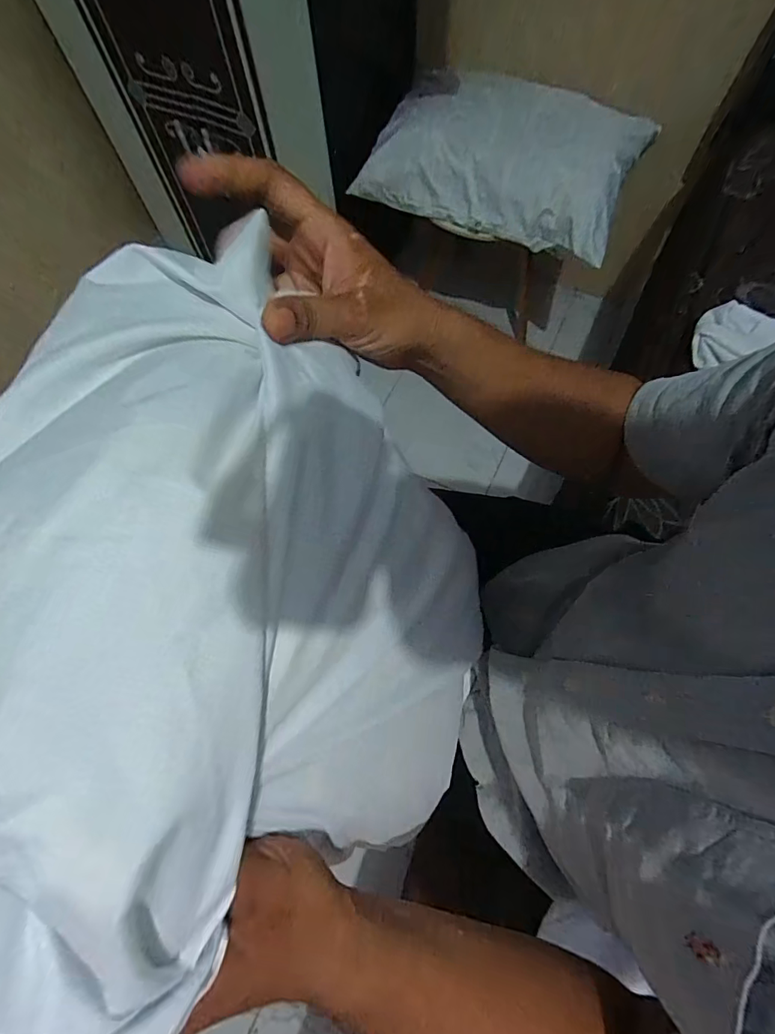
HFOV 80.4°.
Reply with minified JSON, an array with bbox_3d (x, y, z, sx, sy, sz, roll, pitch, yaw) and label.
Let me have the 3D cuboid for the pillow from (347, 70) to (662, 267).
[{"bbox_3d":[0.239,-0.772,0.989,0.546,0.169,0.260,21,71,8],"label":"pillow"}]

